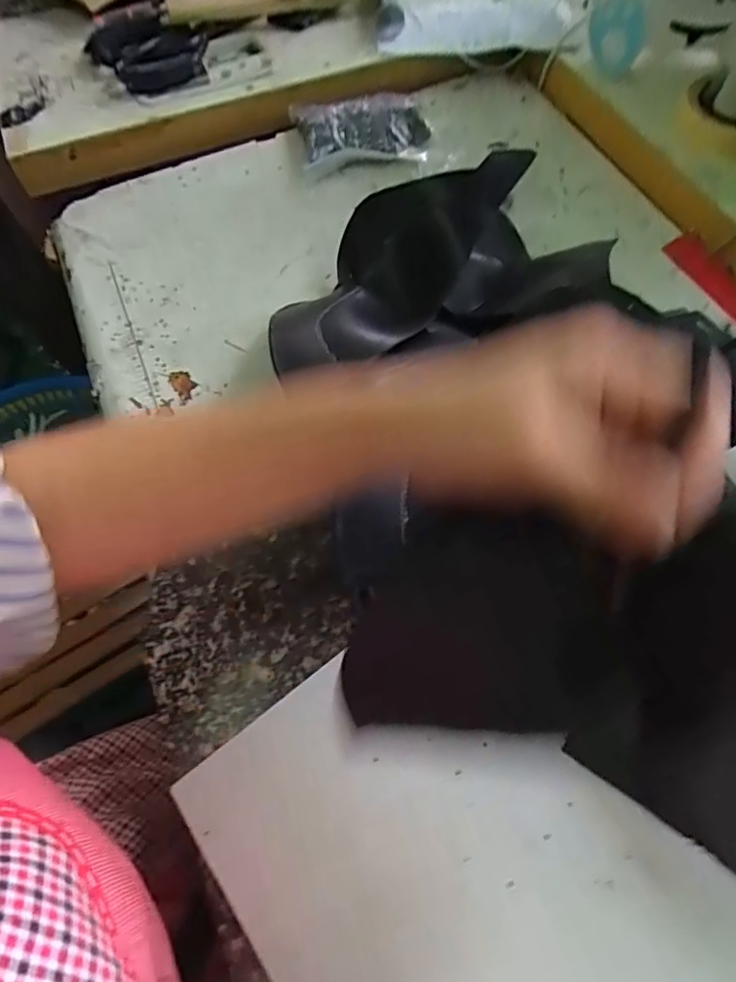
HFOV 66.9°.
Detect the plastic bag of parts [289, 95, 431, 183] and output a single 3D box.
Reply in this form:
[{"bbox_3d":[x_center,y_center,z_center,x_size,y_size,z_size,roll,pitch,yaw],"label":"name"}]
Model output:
[{"bbox_3d":[-0.003,-0.342,0.529,0.126,0.040,0.085,-14,62,-7],"label":"plastic bag of parts"}]

